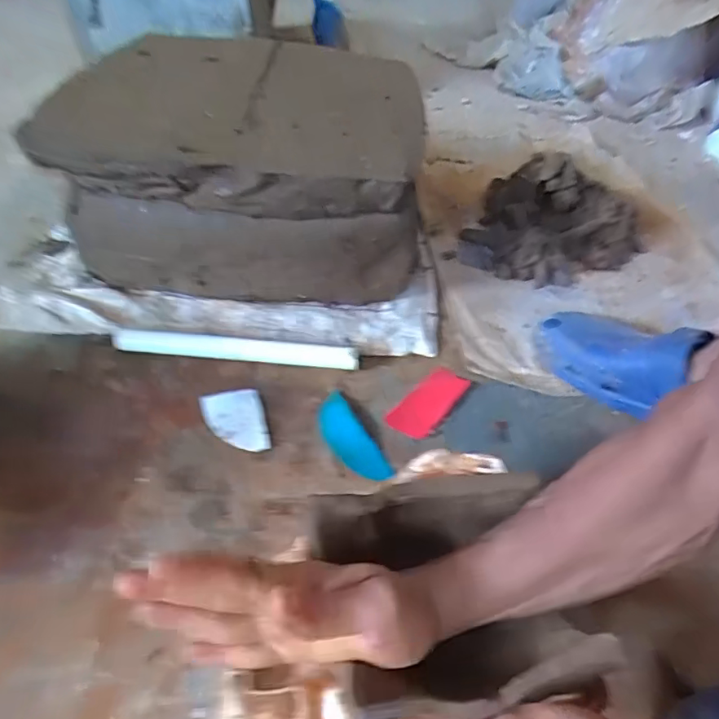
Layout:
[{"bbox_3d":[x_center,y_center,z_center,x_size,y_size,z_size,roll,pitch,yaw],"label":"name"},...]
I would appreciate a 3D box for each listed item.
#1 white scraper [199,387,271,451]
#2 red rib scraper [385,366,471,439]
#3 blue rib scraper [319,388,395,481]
[{"bbox_3d":[-0.127,0.063,0.509,0.060,0.006,0.081,-11,49,-15],"label":"white scraper"},{"bbox_3d":[0.078,0.045,0.544,0.044,0.005,0.107,34,53,24],"label":"red rib scraper"},{"bbox_3d":[-0.010,0.080,0.502,0.039,0.009,0.111,-20,52,-22],"label":"blue rib scraper"}]

